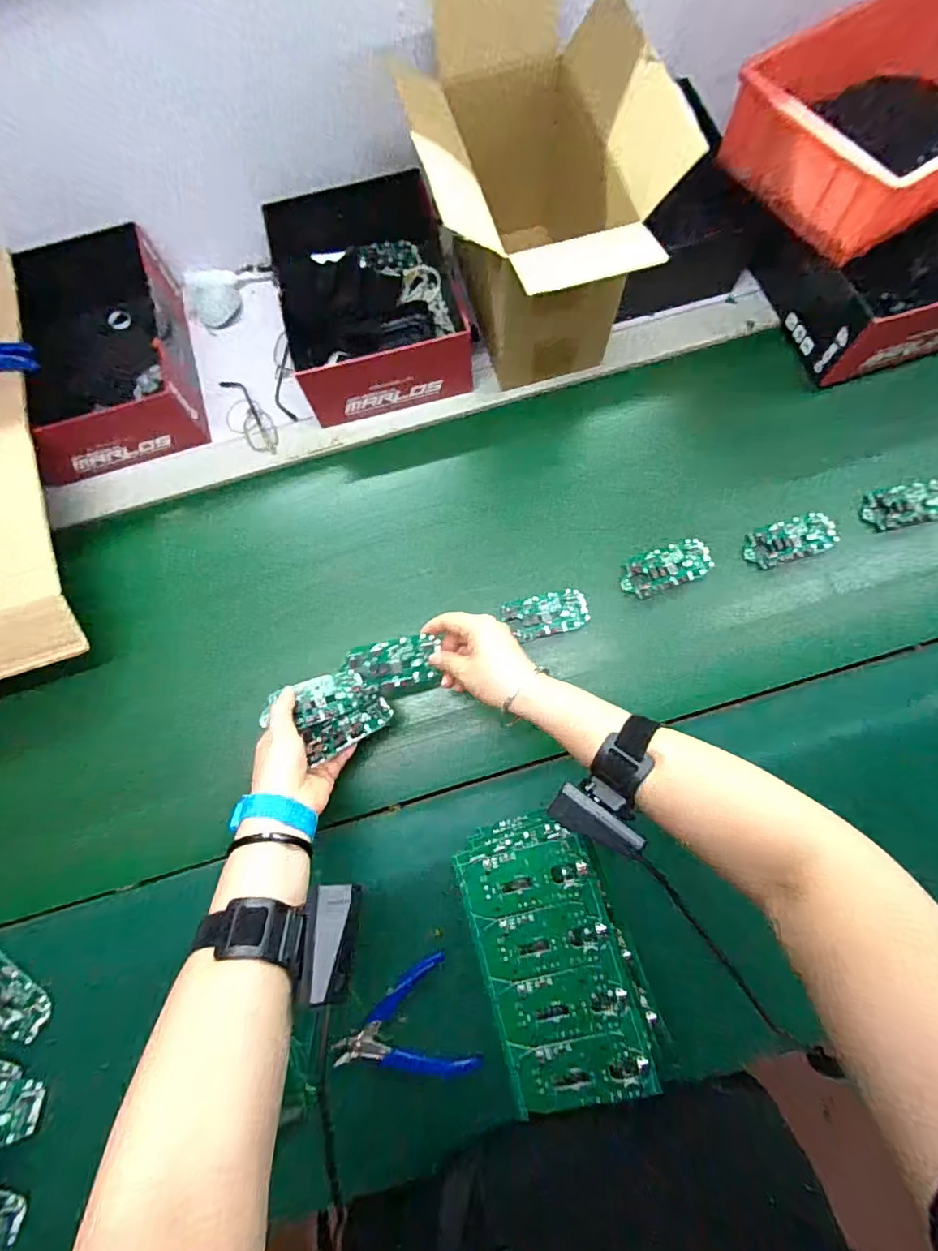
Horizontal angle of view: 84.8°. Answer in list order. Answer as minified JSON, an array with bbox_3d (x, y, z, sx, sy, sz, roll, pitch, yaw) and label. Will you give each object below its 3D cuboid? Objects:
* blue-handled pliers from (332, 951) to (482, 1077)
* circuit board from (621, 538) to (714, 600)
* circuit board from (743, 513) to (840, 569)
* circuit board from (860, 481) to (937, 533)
[{"bbox_3d":[-0.061,0.373,0.466,0.115,0.010,0.106,-20,86,-10],"label":"blue-handled pliers"},{"bbox_3d":[0.214,-0.062,0.556,0.097,0.007,0.043,-21,86,-1],"label":"circuit board"},{"bbox_3d":[0.348,-0.093,0.556,0.097,0.008,0.045,-18,86,-1],"label":"circuit board"},{"bbox_3d":[0.480,-0.132,0.561,0.099,0.012,0.047,-12,86,-1],"label":"circuit board"}]

